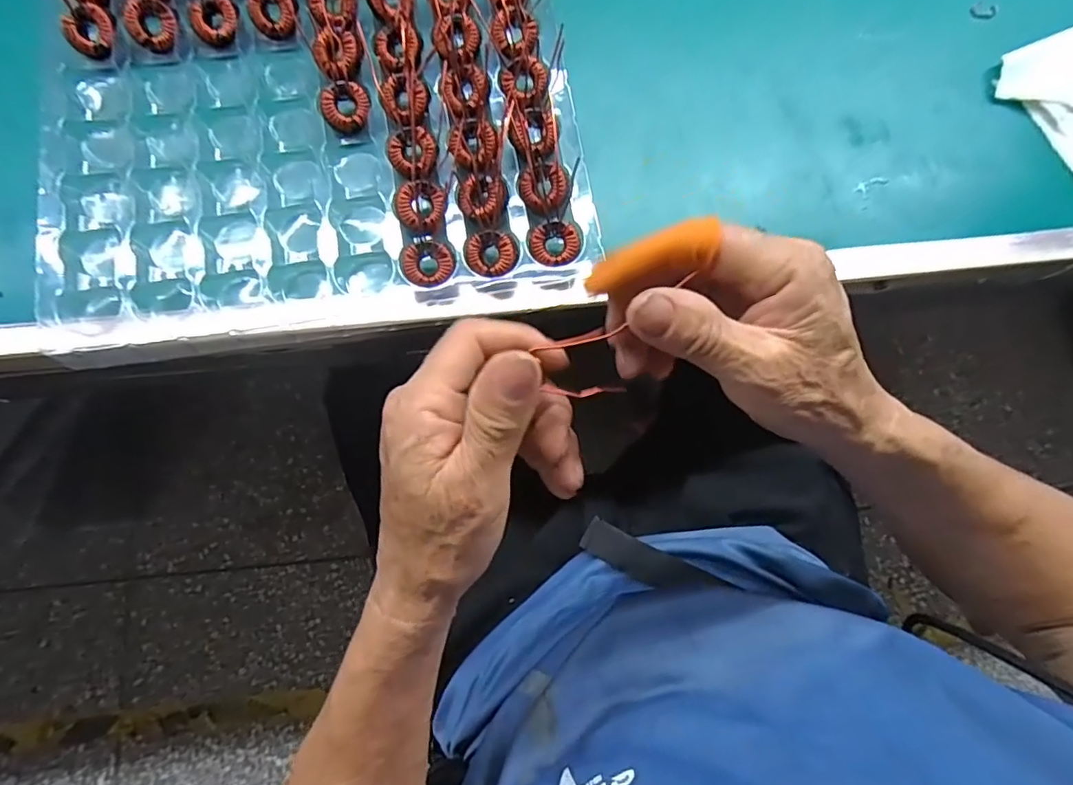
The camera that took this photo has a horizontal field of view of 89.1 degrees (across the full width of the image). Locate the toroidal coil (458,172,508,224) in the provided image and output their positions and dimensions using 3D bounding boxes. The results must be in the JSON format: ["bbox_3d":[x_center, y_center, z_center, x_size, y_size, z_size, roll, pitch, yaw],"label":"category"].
[{"bbox_3d":[-0.029,-0.106,0.299,0.027,0.008,0.030,-4,80,-3],"label":"toroidal coil"}]

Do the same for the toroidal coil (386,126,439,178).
[{"bbox_3d":[-0.068,-0.133,0.301,0.026,0.010,0.025,0,79,-2],"label":"toroidal coil"}]

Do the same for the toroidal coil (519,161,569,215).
[{"bbox_3d":[0.004,-0.111,0.295,0.027,0.011,0.024,23,79,2],"label":"toroidal coil"}]

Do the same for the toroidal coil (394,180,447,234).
[{"bbox_3d":[-0.062,-0.100,0.295,0.026,0.007,0.028,0,79,-2],"label":"toroidal coil"}]

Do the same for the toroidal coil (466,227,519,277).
[{"bbox_3d":[-0.024,-0.074,0.290,0.026,0.012,0.026,0,79,-2],"label":"toroidal coil"}]

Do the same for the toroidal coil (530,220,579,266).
[{"bbox_3d":[0.010,-0.079,0.289,0.025,0.009,0.021,-18,81,-5],"label":"toroidal coil"}]

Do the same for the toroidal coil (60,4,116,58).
[{"bbox_3d":[-0.254,-0.206,0.311,0.026,0.014,0.027,0,79,-2],"label":"toroidal coil"}]

